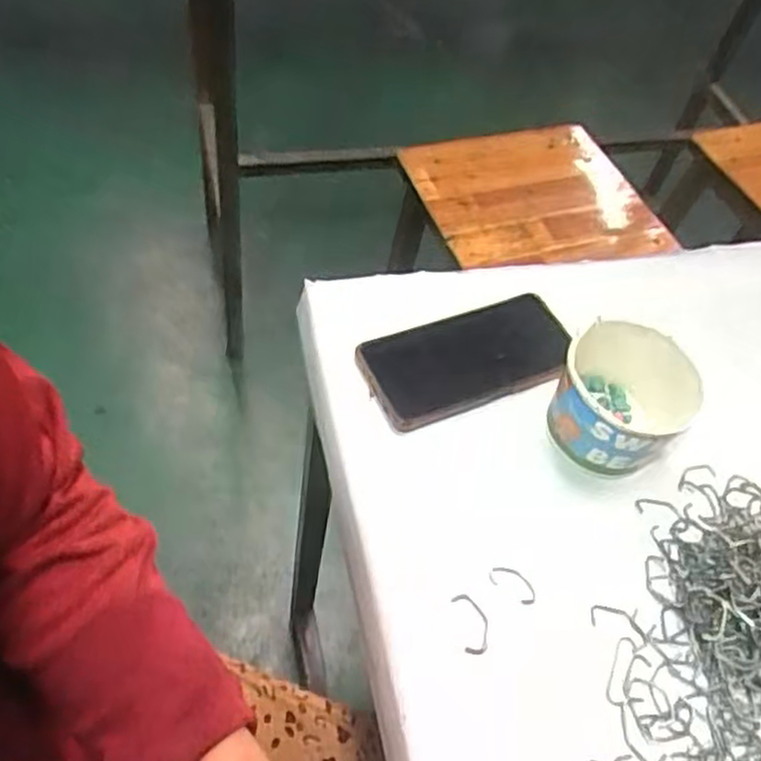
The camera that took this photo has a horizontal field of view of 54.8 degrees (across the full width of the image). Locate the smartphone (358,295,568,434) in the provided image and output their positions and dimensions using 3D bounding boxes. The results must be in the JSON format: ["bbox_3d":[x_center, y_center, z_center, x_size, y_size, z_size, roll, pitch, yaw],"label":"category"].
[{"bbox_3d":[0.064,-0.017,0.546,0.153,0.015,0.077,-16,59,-19],"label":"smartphone"}]

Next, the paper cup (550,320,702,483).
[{"bbox_3d":[0.164,0.018,0.510,0.082,0.078,0.086,4,55,-6],"label":"paper cup"}]

